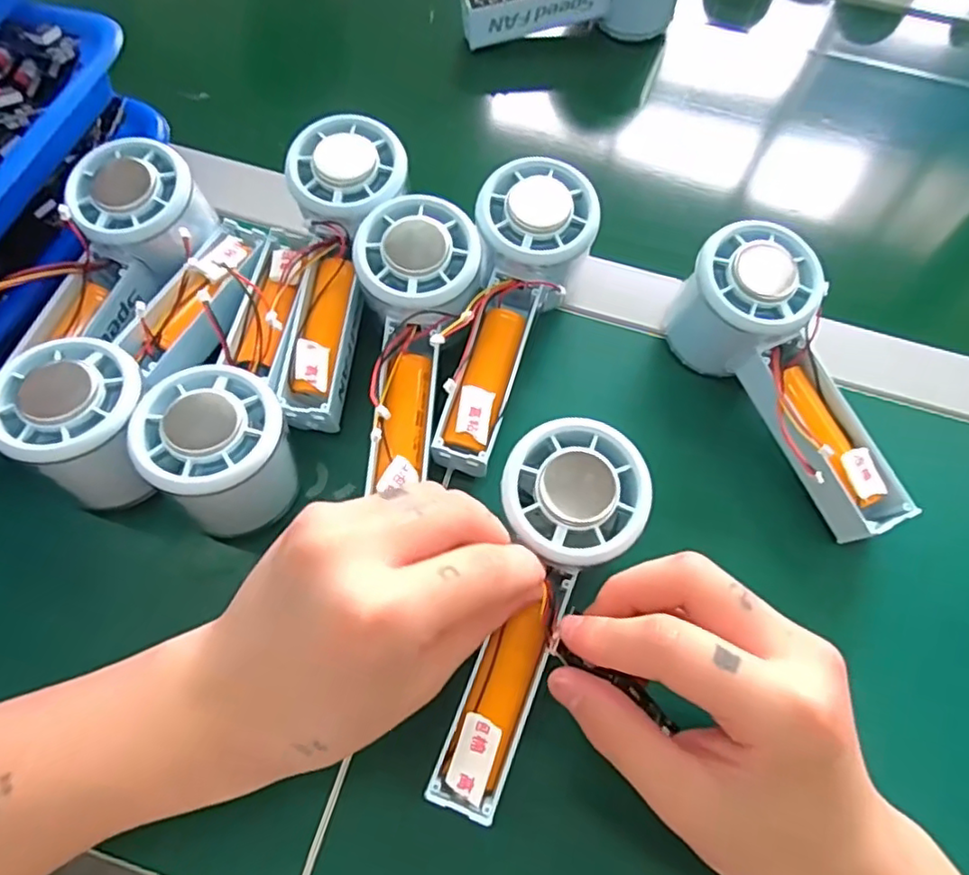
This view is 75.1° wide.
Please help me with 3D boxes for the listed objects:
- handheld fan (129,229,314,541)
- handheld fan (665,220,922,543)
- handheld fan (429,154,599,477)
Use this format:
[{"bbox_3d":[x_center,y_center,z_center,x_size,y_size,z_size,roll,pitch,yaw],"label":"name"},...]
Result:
[{"bbox_3d":[-0.110,-0.035,0.294,0.056,0.060,0.152,3,65,-1],"label":"handheld fan"},{"bbox_3d":[0.142,-0.024,0.303,0.054,0.062,0.151,-23,81,-13],"label":"handheld fan"},{"bbox_3d":[0.011,-0.057,0.310,0.056,0.047,0.153,18,83,6],"label":"handheld fan"}]

